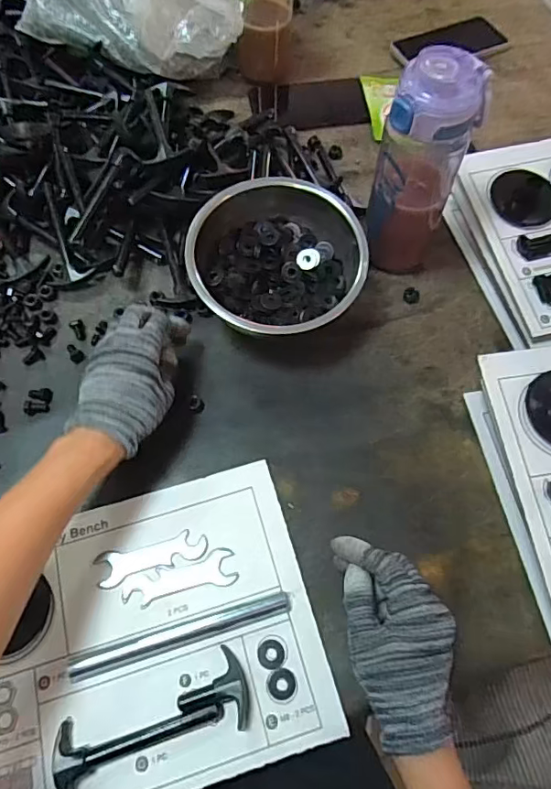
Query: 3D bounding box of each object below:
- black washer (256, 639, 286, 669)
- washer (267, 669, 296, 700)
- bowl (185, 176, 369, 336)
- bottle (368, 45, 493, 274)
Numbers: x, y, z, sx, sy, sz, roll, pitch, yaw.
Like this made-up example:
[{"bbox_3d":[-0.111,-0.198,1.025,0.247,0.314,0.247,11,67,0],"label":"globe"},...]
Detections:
[{"bbox_3d":[-0.003,0.206,0.407,0.021,0.004,0.021,0,66,-1],"label":"black washer"},{"bbox_3d":[0.005,0.225,0.398,0.021,0.004,0.021,3,66,0],"label":"washer"},{"bbox_3d":[0.003,-0.133,0.522,0.165,0.082,0.172,0,66,-1],"label":"bowl"},{"bbox_3d":[0.133,-0.203,0.488,0.074,0.208,0.065,21,67,8],"label":"bottle"}]

